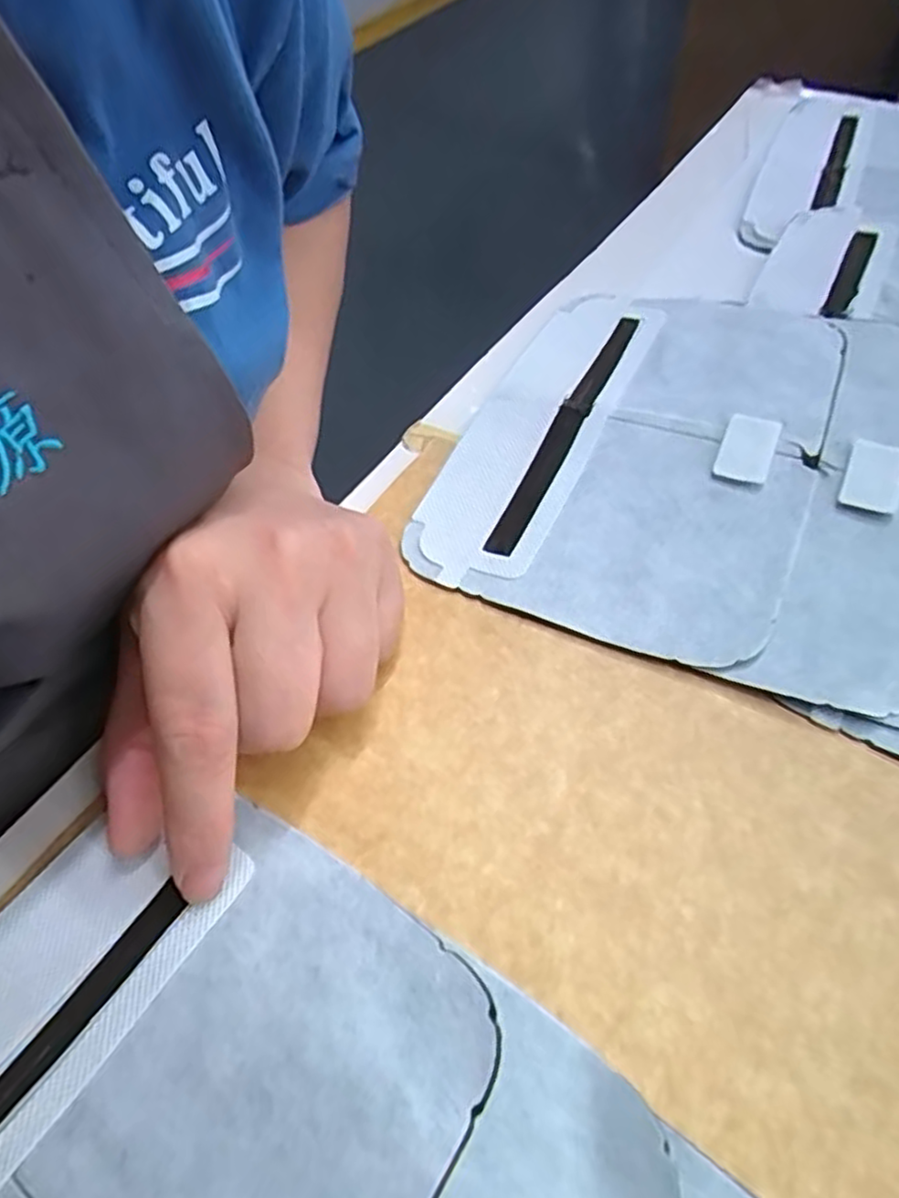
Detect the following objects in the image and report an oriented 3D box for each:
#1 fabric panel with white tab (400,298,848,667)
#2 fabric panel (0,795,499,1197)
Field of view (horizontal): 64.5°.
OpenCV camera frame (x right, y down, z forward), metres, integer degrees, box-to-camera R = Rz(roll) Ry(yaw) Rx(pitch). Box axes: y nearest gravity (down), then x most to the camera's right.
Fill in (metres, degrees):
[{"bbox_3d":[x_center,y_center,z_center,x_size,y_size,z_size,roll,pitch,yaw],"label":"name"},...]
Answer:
[{"bbox_3d":[0.076,-0.068,0.284,0.130,0.008,0.198,19,57,17],"label":"fabric panel with white tab"},{"bbox_3d":[-0.088,0.137,0.151,0.131,0.011,0.189,28,60,22],"label":"fabric panel"}]

